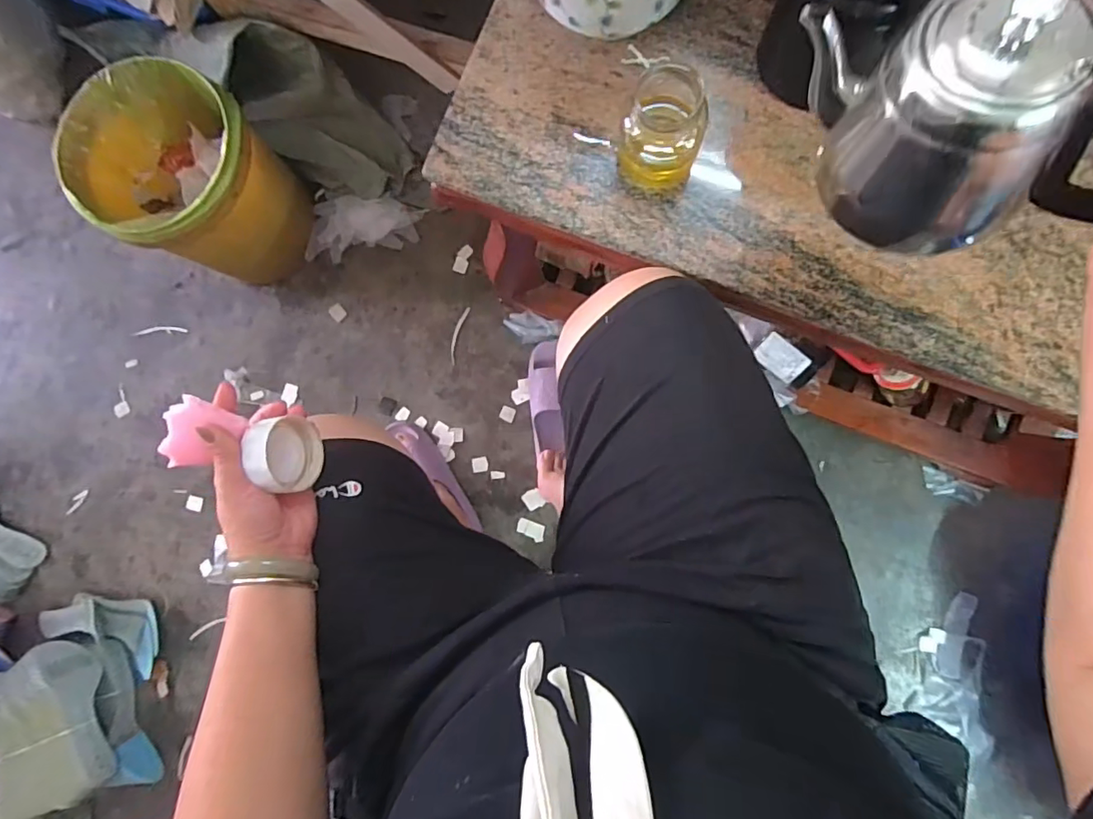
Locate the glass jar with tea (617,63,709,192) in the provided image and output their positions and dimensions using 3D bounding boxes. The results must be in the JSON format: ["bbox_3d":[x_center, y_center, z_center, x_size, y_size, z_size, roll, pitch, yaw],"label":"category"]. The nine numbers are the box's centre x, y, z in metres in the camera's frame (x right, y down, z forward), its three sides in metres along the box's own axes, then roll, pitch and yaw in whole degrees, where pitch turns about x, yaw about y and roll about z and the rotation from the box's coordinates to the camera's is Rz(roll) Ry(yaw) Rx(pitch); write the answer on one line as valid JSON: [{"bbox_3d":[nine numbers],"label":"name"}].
[{"bbox_3d":[0.102,-0.247,0.480,0.072,0.094,0.061,18,86,7],"label":"glass jar with tea"}]

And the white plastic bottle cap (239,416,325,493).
[{"bbox_3d":[-0.217,0.039,0.452,0.028,0.065,0.055,-10,84,4],"label":"white plastic bottle cap"}]

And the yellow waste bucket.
[{"bbox_3d":[-0.570,-0.368,0.903,0.263,0.242,0.255,0,84,5],"label":"yellow waste bucket"}]

